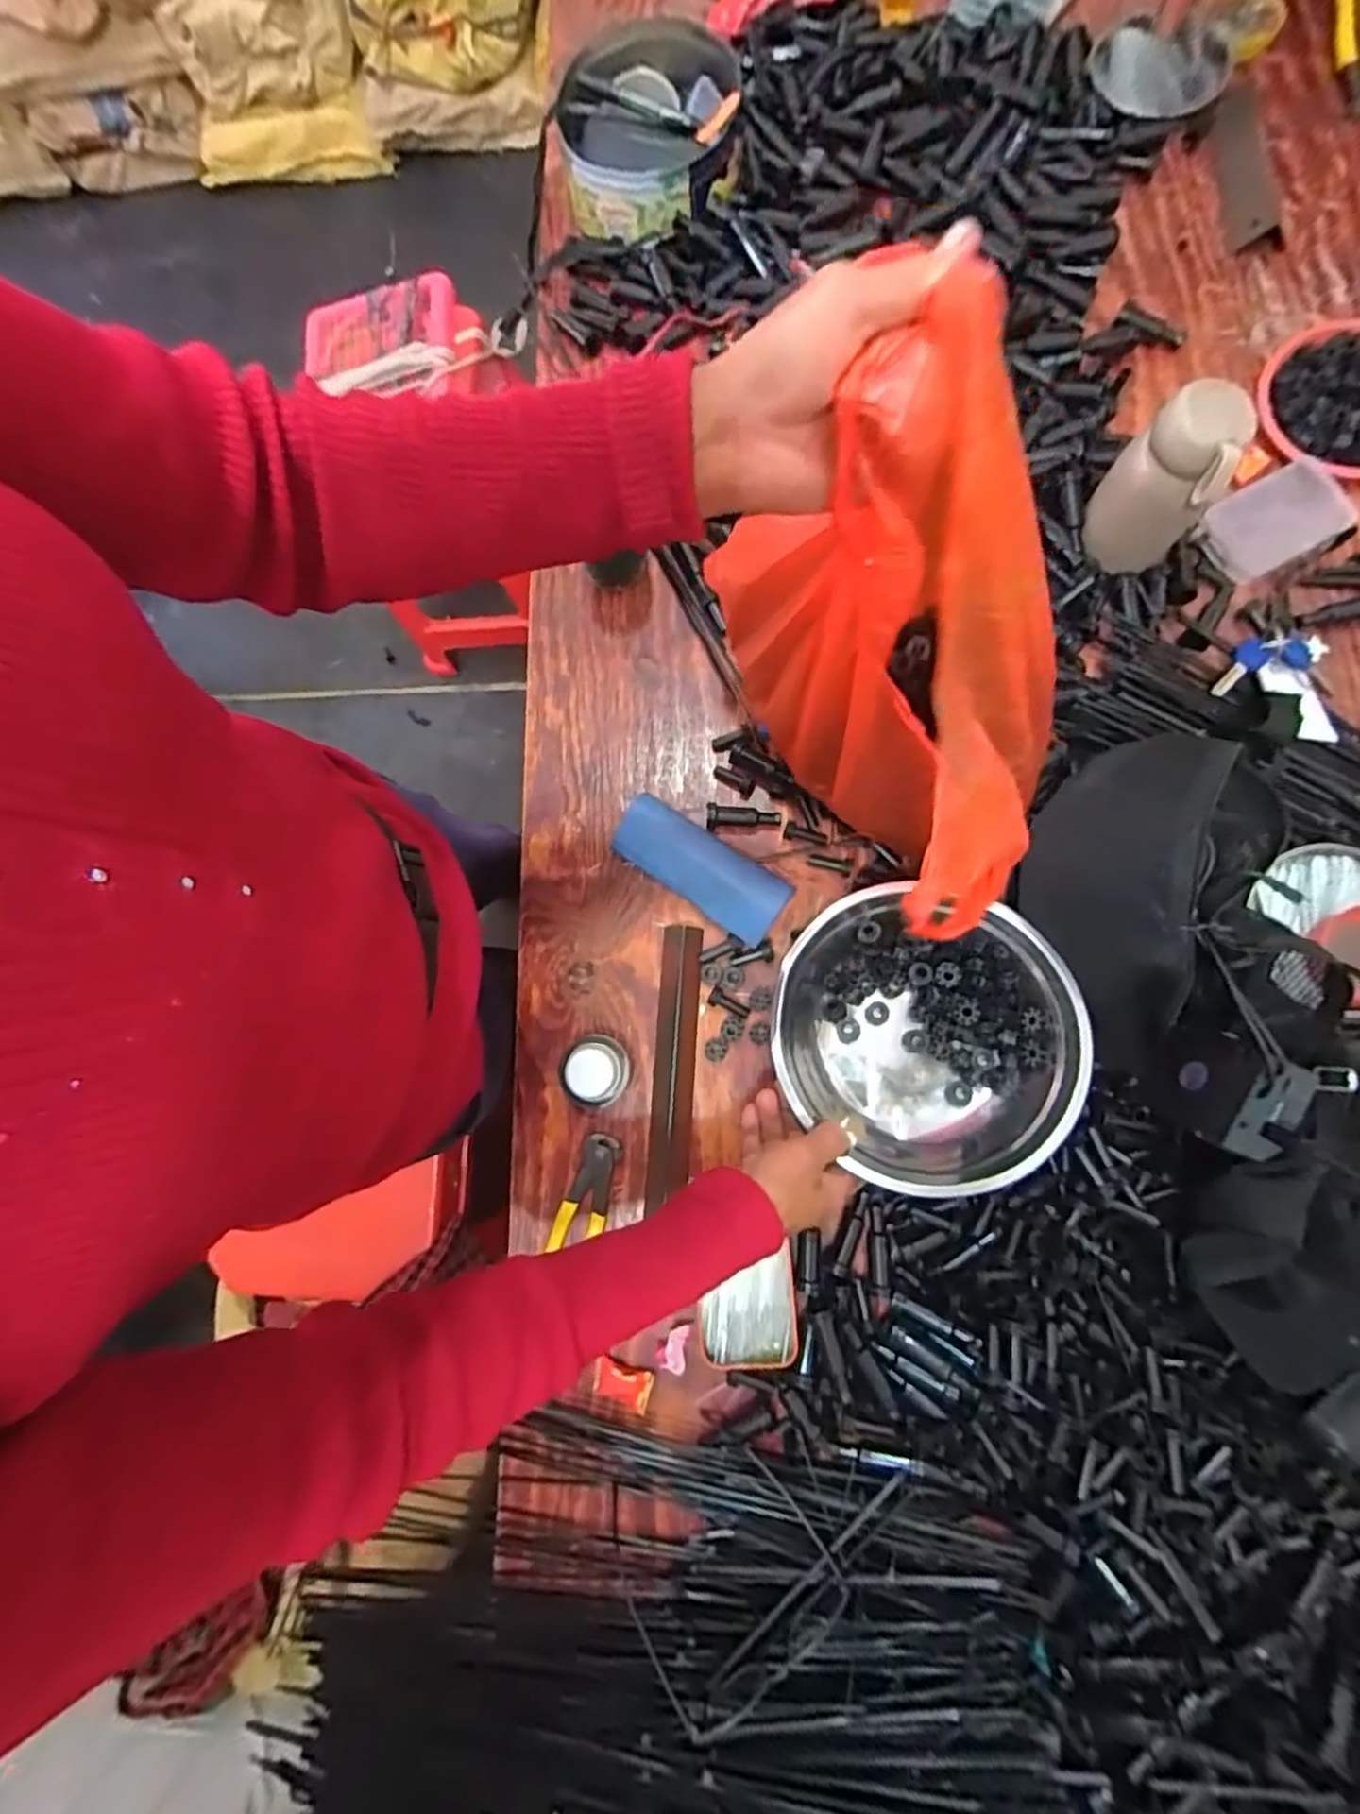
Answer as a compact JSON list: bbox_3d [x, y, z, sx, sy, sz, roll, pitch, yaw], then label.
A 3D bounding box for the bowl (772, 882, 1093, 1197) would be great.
[{"bbox_3d":[0.183,0.097,0.539,0.212,0.100,0.213,0,79,1],"label":"bowl"}]

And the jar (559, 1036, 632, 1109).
[{"bbox_3d":[-0.072,0.141,0.581,0.055,0.038,0.060,-1,81,5],"label":"jar"}]

